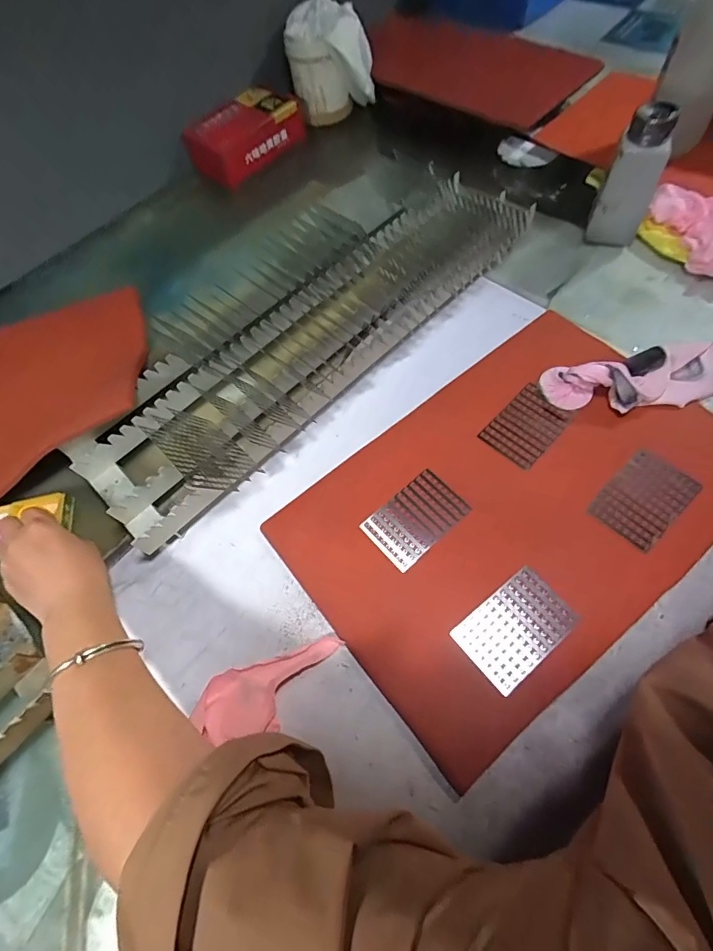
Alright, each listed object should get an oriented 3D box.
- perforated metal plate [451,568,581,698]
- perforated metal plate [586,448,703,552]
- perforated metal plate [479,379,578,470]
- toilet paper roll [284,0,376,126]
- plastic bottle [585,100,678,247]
[{"bbox_3d":[0.125,0.119,0.352,0.086,0.004,0.057,-38,65,-12],"label":"perforated metal plate"},{"bbox_3d":[0.249,0.018,0.386,0.085,0.006,0.057,-40,67,-14],"label":"perforated metal plate"},{"bbox_3d":[0.165,-0.048,0.430,0.056,0.006,0.077,40,77,23],"label":"perforated metal plate"},{"bbox_3d":[-0.037,-0.636,0.699,0.127,0.129,0.106,-8,63,3],"label":"toilet paper roll"},{"bbox_3d":[0.296,-0.312,0.480,0.052,0.131,0.049,24,71,18],"label":"plastic bottle"}]

